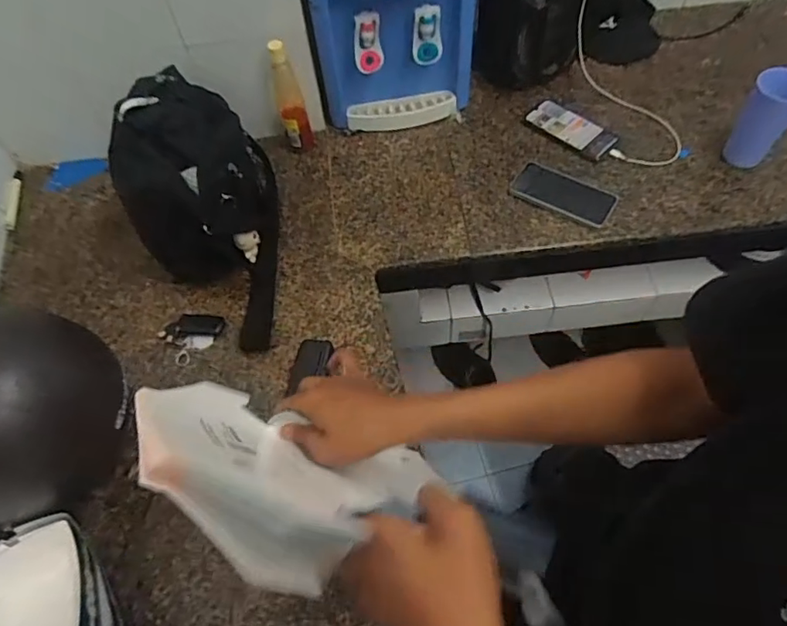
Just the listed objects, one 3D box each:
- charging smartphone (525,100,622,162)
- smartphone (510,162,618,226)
[{"bbox_3d":[0.324,-0.340,0.982,0.167,0.015,0.070,39,69,24],"label":"charging smartphone"},{"bbox_3d":[0.287,-0.203,0.903,0.164,0.004,0.083,27,65,19],"label":"smartphone"}]

